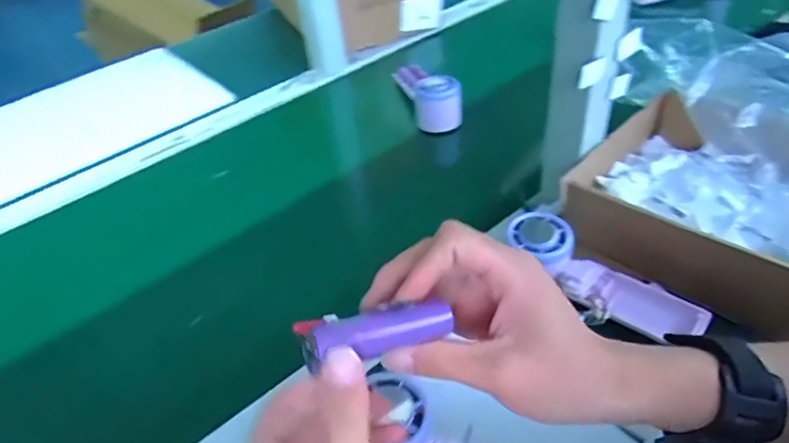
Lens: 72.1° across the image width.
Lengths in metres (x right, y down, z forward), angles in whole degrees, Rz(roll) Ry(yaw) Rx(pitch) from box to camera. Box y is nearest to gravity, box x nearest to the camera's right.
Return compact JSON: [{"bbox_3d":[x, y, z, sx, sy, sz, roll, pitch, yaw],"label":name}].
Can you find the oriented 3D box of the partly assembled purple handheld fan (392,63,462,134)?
[{"bbox_3d":[0.039,-0.186,0.733,0.052,0.052,0.161,-14,43,-8],"label":"partly assembled purple handheld fan"}]

